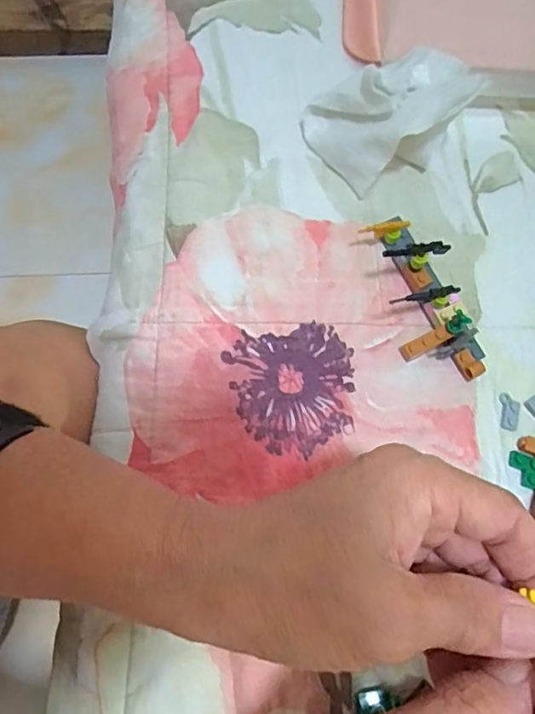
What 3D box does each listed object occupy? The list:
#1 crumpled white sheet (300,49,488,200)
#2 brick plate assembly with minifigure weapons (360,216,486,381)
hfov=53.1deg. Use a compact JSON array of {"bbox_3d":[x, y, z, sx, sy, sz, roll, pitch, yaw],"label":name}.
[{"bbox_3d":[0.069,-0.142,0.306,0.079,0.050,0.061,-27,75,-8],"label":"crumpled white sheet"},{"bbox_3d":[0.083,-0.031,0.282,0.040,0.035,0.094,-27,75,-8],"label":"brick plate assembly with minifigure weapons"}]

